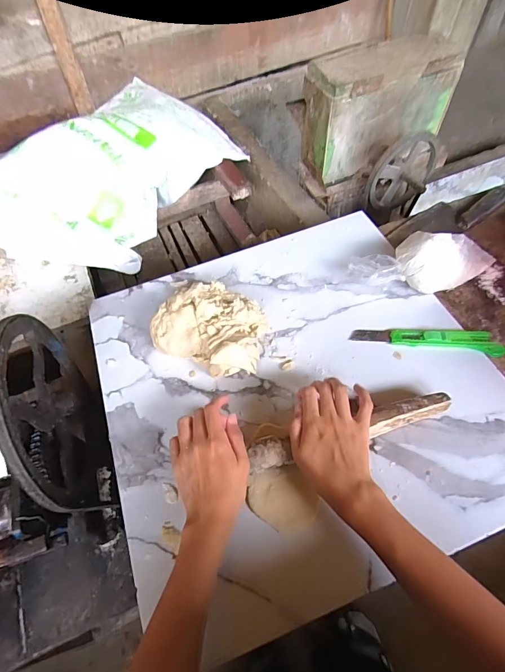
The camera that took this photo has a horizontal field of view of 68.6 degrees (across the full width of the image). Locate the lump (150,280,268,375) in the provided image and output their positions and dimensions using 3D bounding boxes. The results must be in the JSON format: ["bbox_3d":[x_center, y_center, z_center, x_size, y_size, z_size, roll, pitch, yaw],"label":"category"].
[{"bbox_3d":[-0.053,-0.019,0.514,0.154,0.050,0.123,24,61,16],"label":"lump"}]

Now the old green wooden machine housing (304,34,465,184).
[{"bbox_3d":[0.307,-0.571,0.928,0.345,0.224,0.140,-22,59,-12],"label":"old green wooden machine housing"}]

